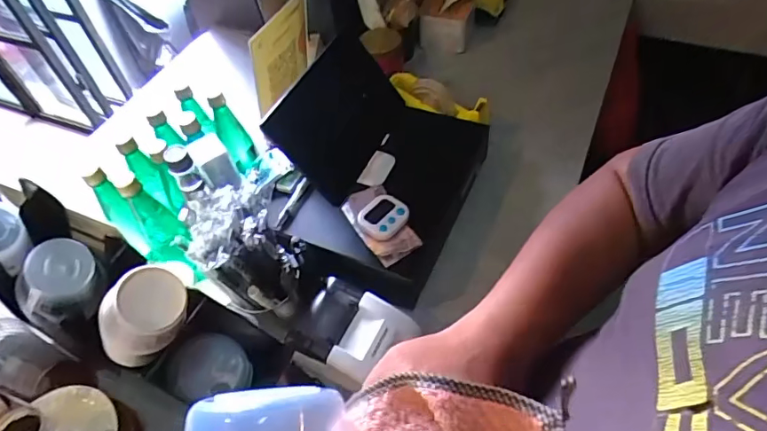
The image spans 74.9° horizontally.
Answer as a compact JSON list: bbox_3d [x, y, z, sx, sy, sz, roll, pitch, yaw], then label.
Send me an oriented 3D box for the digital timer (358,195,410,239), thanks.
[{"bbox_3d":[-0.001,0.002,0.725,0.059,0.019,0.063,31,60,28],"label":"digital timer"}]

